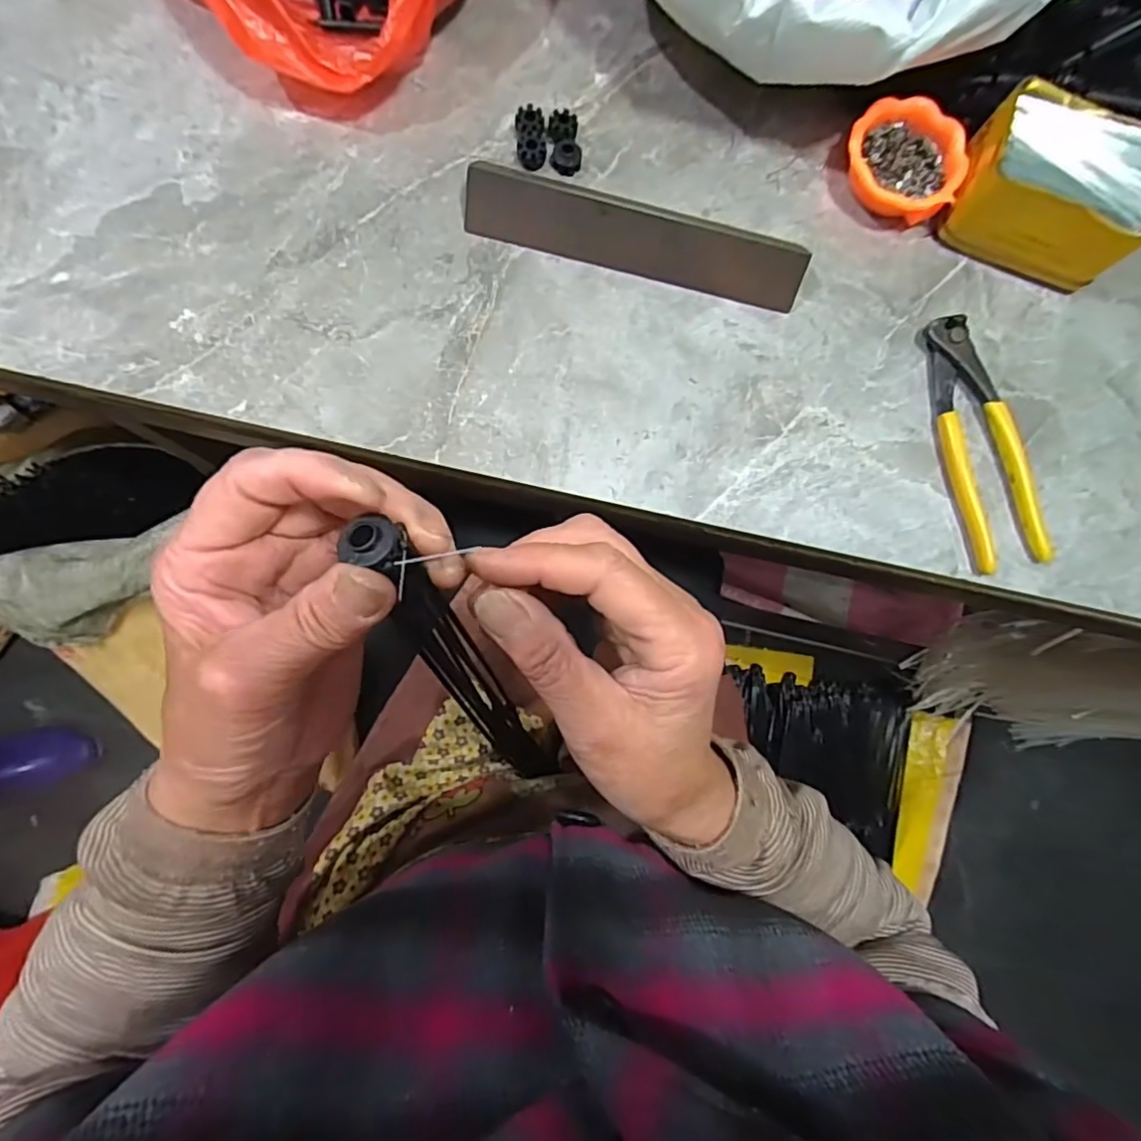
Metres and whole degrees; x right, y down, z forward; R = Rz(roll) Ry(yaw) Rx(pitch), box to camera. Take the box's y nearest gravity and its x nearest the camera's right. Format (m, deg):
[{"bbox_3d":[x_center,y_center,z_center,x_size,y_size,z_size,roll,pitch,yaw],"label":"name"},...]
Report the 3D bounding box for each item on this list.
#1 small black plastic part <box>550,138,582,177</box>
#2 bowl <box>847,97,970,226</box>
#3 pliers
[{"bbox_3d":[-0.002,-0.269,0.404,0.018,0.010,0.021,19,82,-2],"label":"small black plastic part"},{"bbox_3d":[0.218,-0.269,0.407,0.074,0.023,0.071,1,83,-4],"label":"bowl"},{"bbox_3d":[0.261,-0.083,0.395,0.047,0.018,0.163,-8,83,-5],"label":"pliers"}]

